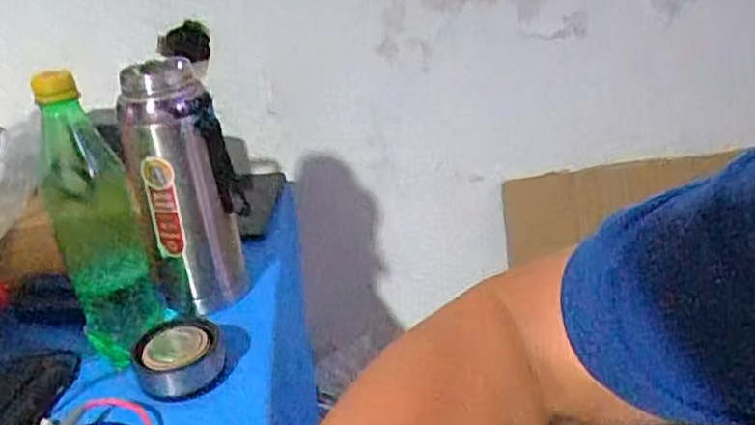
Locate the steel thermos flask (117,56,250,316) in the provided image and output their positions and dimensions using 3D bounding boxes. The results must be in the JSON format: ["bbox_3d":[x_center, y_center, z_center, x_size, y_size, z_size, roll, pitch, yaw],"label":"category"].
[{"bbox_3d":[-0.169,-0.020,0.624,0.080,0.210,0.060,-10,27,-9],"label":"steel thermos flask"}]

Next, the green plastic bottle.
[{"bbox_3d":[-0.222,0.005,0.556,0.063,0.218,0.057,-17,29,-22],"label":"green plastic bottle"}]

